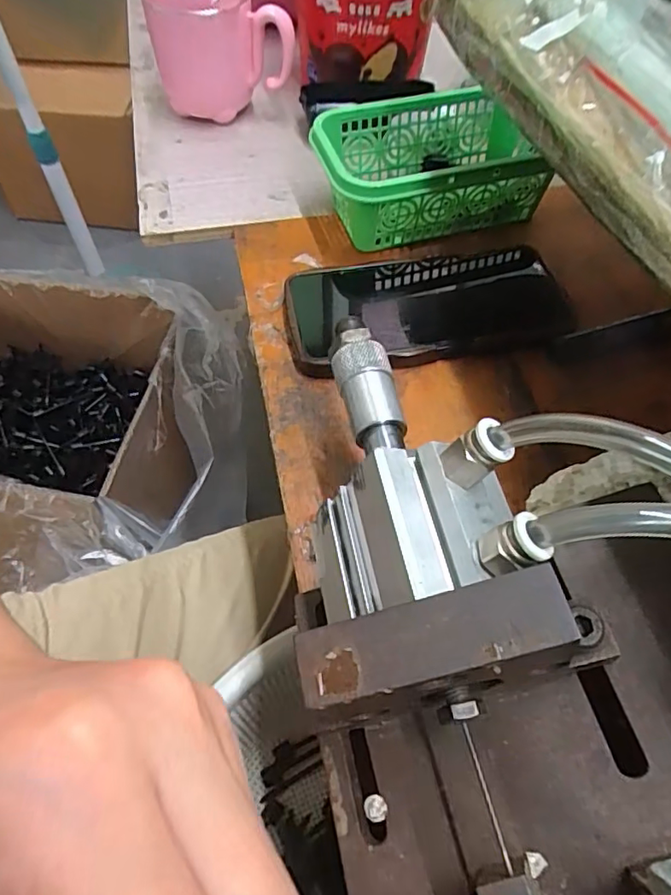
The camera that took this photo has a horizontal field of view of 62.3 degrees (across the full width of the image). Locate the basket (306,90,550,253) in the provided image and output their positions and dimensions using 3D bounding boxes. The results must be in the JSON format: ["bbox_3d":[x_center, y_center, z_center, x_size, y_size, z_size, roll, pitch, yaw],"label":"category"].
[{"bbox_3d":[0.064,-0.185,0.378,0.145,0.060,0.092,-12,58,-9],"label":"basket"}]

